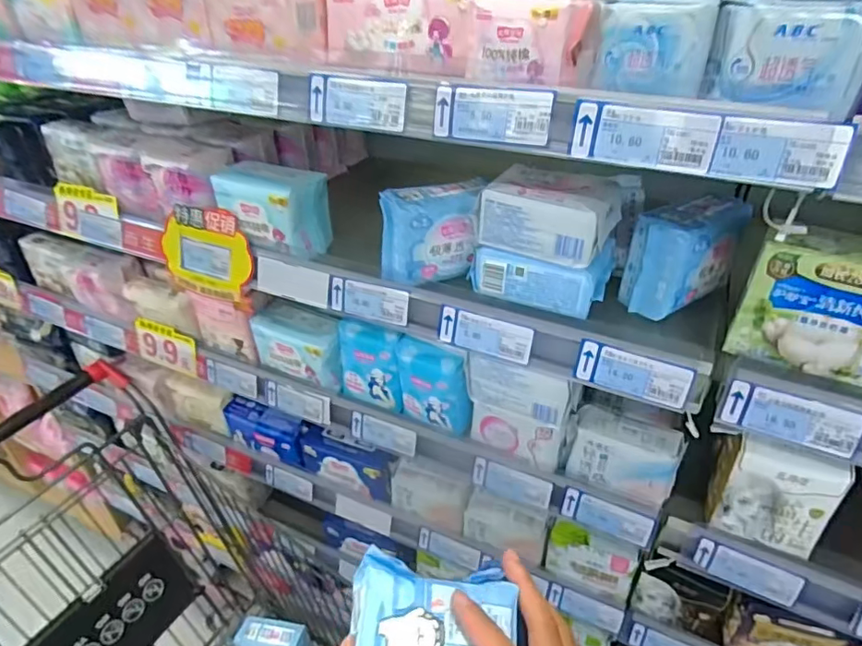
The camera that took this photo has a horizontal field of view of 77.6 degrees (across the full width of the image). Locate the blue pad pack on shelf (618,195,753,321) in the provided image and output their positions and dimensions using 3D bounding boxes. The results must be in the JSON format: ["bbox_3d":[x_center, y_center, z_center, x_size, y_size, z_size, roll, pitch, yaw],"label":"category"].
[{"bbox_3d":[0.247,-0.066,0.523,0.111,0.088,0.061,-25,43,-31],"label":"blue pad pack on shelf"}]

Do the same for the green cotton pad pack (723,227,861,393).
[{"bbox_3d":[0.318,-0.016,0.435,0.113,0.106,0.058,17,39,23],"label":"green cotton pad pack"}]

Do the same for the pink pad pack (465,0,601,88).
[{"bbox_3d":[0.076,-0.213,0.401,0.092,0.058,0.051,7,36,9],"label":"pink pad pack"}]

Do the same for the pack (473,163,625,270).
[{"bbox_3d":[0.108,-0.099,0.486,0.109,0.057,0.070,19,40,24],"label":"pack"}]

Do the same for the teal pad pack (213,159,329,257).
[{"bbox_3d":[-0.180,-0.134,0.620,0.123,0.078,0.073,17,39,22],"label":"teal pad pack"}]

